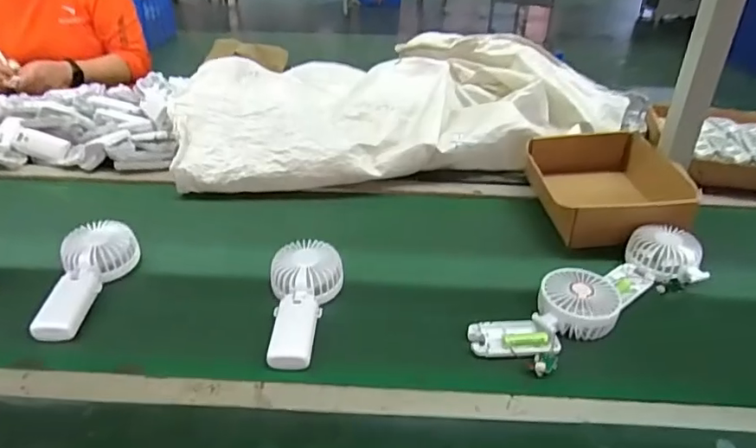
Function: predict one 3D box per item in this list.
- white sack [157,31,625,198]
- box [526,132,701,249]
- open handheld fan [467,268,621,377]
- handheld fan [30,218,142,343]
[{"bbox_3d":[0.067,-0.224,0.982,0.850,0.162,0.329,-3,35,-8],"label":"white sack"},{"bbox_3d":[0.353,-0.066,0.814,0.184,0.074,0.247,2,35,0],"label":"box"},{"bbox_3d":[0.195,0.113,0.591,0.181,0.038,0.096,-25,41,-12],"label":"open handheld fan"},{"bbox_3d":[-0.351,0.065,0.634,0.081,0.046,0.174,-3,35,-8],"label":"handheld fan"}]

